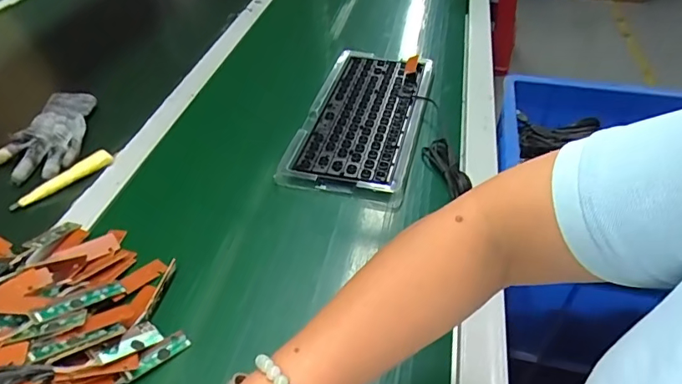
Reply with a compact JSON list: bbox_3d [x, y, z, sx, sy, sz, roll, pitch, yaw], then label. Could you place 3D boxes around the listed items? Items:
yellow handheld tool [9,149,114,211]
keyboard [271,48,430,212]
[{"bbox_3d":[-0.338,-0.015,0.579,0.017,0.016,0.121,27,52,30],"label":"yellow handheld tool"},{"bbox_3d":[0.032,-0.111,0.669,0.155,0.022,0.328,7,45,14],"label":"keyboard"}]

